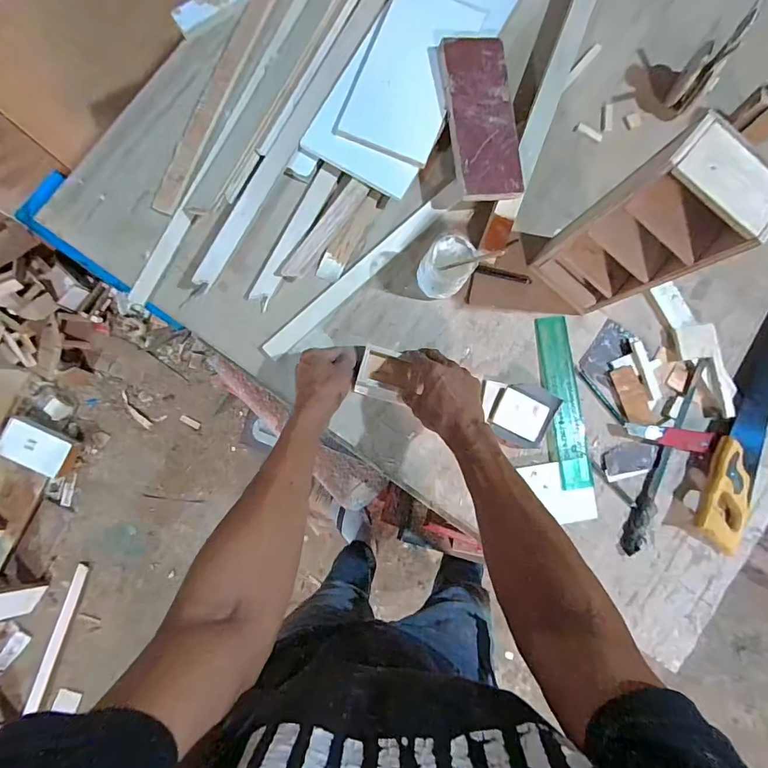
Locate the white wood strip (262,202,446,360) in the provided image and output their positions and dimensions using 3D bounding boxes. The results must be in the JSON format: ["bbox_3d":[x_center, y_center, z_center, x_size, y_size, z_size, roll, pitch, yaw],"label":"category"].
[{"bbox_3d":[-0.042,-0.148,0.621,0.314,0.015,0.030,-43,90,-7],"label":"white wood strip"}]

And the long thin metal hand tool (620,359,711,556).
[{"bbox_3d":[0.419,0.105,0.647,0.031,0.014,0.308,25,83,-3],"label":"long thin metal hand tool"}]

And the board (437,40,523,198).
[{"bbox_3d":[0.137,-0.367,0.606,0.091,0.019,0.220,-8,86,-4],"label":"board"}]

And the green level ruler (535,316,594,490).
[{"bbox_3d":[0.262,0.025,0.641,0.054,0.009,0.249,-5,82,-3],"label":"green level ruler"}]

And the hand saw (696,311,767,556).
[{"bbox_3d":[0.558,0.041,0.650,0.101,0.039,0.421,24,83,-3],"label":"hand saw"}]

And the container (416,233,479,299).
[{"bbox_3d":[0.085,-0.158,0.601,0.062,0.091,0.067,0,85,-5],"label":"container"}]

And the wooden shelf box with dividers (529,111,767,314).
[{"bbox_3d":[0.289,-0.166,0.517,0.105,0.286,0.063,42,83,-1],"label":"wooden shelf box with dividers"}]

